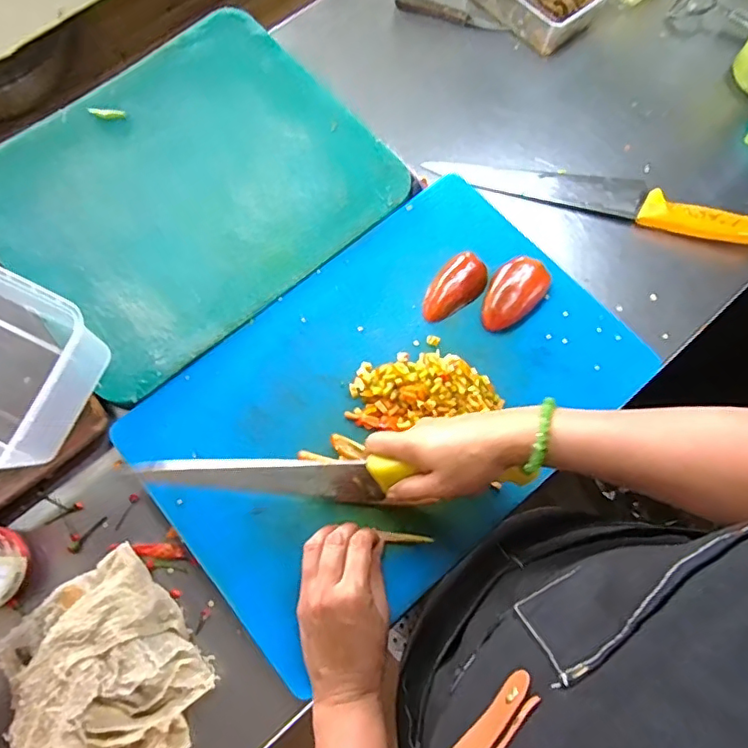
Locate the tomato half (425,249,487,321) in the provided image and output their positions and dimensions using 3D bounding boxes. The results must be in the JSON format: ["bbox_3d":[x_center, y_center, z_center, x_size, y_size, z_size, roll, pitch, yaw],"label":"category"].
[{"bbox_3d":[0.080,-0.088,0.567,0.047,0.020,0.079,39,77,11],"label":"tomato half"}]

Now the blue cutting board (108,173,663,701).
[{"bbox_3d":[0.013,0.021,0.529,0.440,0.027,0.296,-39,77,-11],"label":"blue cutting board"}]

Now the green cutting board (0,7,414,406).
[{"bbox_3d":[-0.205,-0.205,0.601,0.375,0.012,0.341,-40,77,-11],"label":"green cutting board"}]

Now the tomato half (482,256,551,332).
[{"bbox_3d":[0.139,-0.082,0.554,0.049,0.033,0.084,33,76,10],"label":"tomato half"}]

